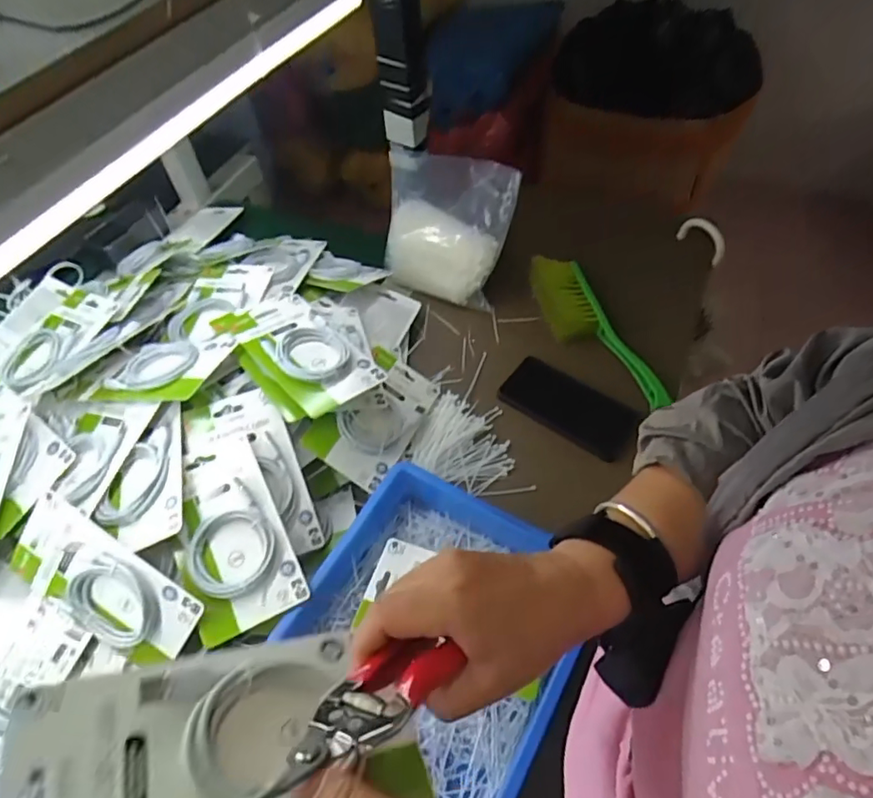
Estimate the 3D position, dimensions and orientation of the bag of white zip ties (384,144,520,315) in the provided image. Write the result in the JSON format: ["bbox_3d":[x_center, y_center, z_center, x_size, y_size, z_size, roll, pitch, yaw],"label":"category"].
[{"bbox_3d":[0.013,-0.240,0.792,0.176,0.196,0.046,14,27,7],"label":"bag of white zip ties"}]

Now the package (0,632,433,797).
[{"bbox_3d":[-0.095,0.160,0.256,0.168,0.013,0.100,0,34,-27],"label":"package"}]

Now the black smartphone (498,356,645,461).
[{"bbox_3d":[0.167,0.006,0.703,0.168,0.010,0.082,31,62,24],"label":"black smartphone"}]

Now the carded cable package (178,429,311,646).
[{"bbox_3d":[-0.197,0.123,0.531,0.091,0.018,0.179,-21,70,-13],"label":"carded cable package"}]

